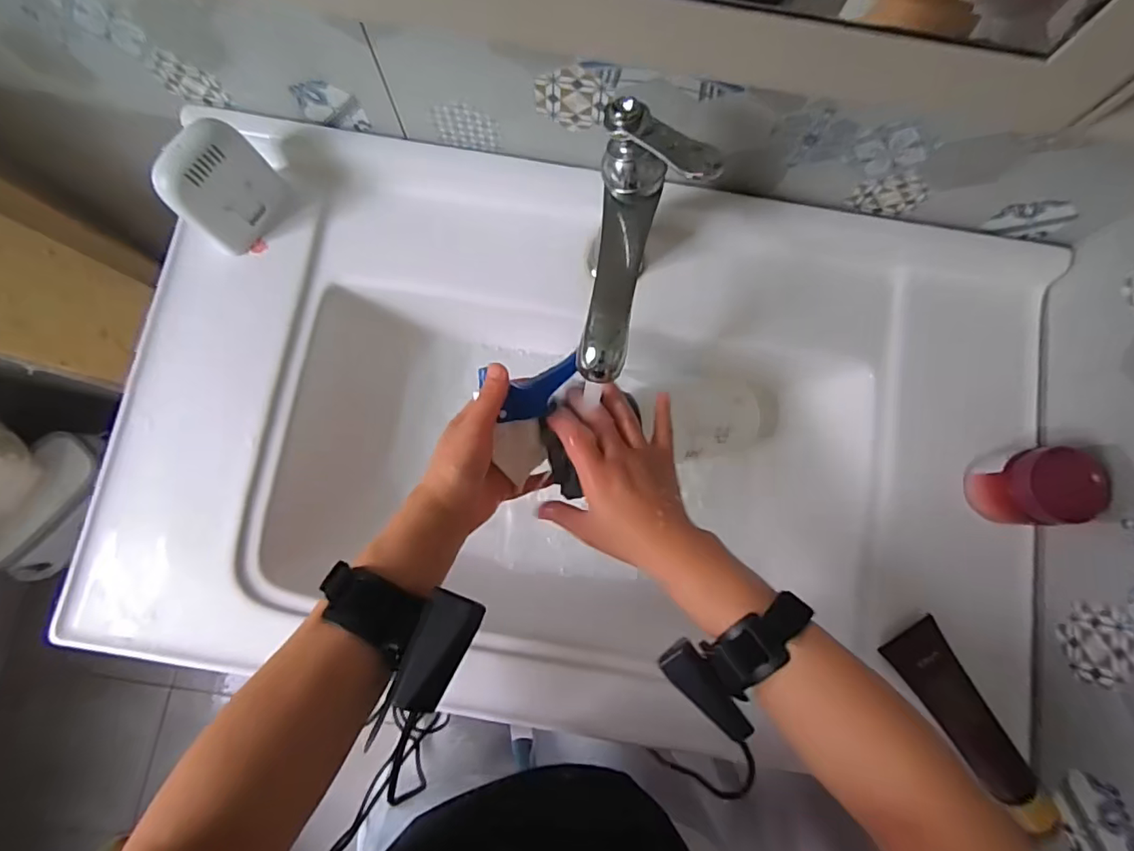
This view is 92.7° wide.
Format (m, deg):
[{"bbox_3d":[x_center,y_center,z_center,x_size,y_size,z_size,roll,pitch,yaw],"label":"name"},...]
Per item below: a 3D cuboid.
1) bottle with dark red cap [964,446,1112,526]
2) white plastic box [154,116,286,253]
[{"bbox_3d":[0.376,0.046,0.429,0.066,0.072,0.058,-8,81,-2],"label":"bottle with dark red cap"},{"bbox_3d":[-0.284,-0.195,0.455,0.029,0.107,0.081,38,82,5],"label":"white plastic box"}]

